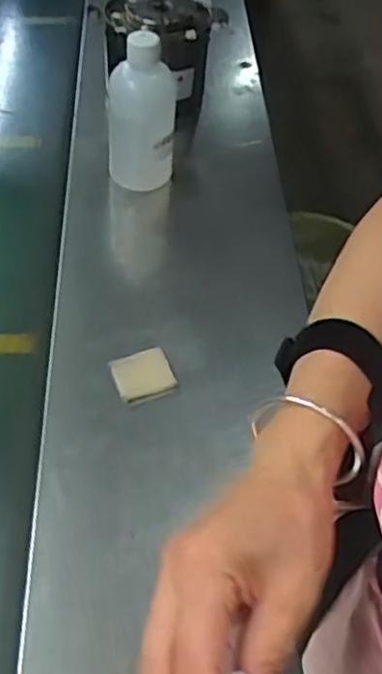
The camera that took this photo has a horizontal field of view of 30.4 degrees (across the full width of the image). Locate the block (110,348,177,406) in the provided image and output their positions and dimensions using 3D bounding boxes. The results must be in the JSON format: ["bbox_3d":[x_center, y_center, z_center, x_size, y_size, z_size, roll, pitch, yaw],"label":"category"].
[{"bbox_3d":[-0.046,0.038,0.683,0.055,0.012,0.052,-16,53,-18],"label":"block"}]

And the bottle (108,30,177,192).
[{"bbox_3d":[-0.058,-0.276,0.848,0.079,0.170,0.094,3,50,-2],"label":"bottle"}]

